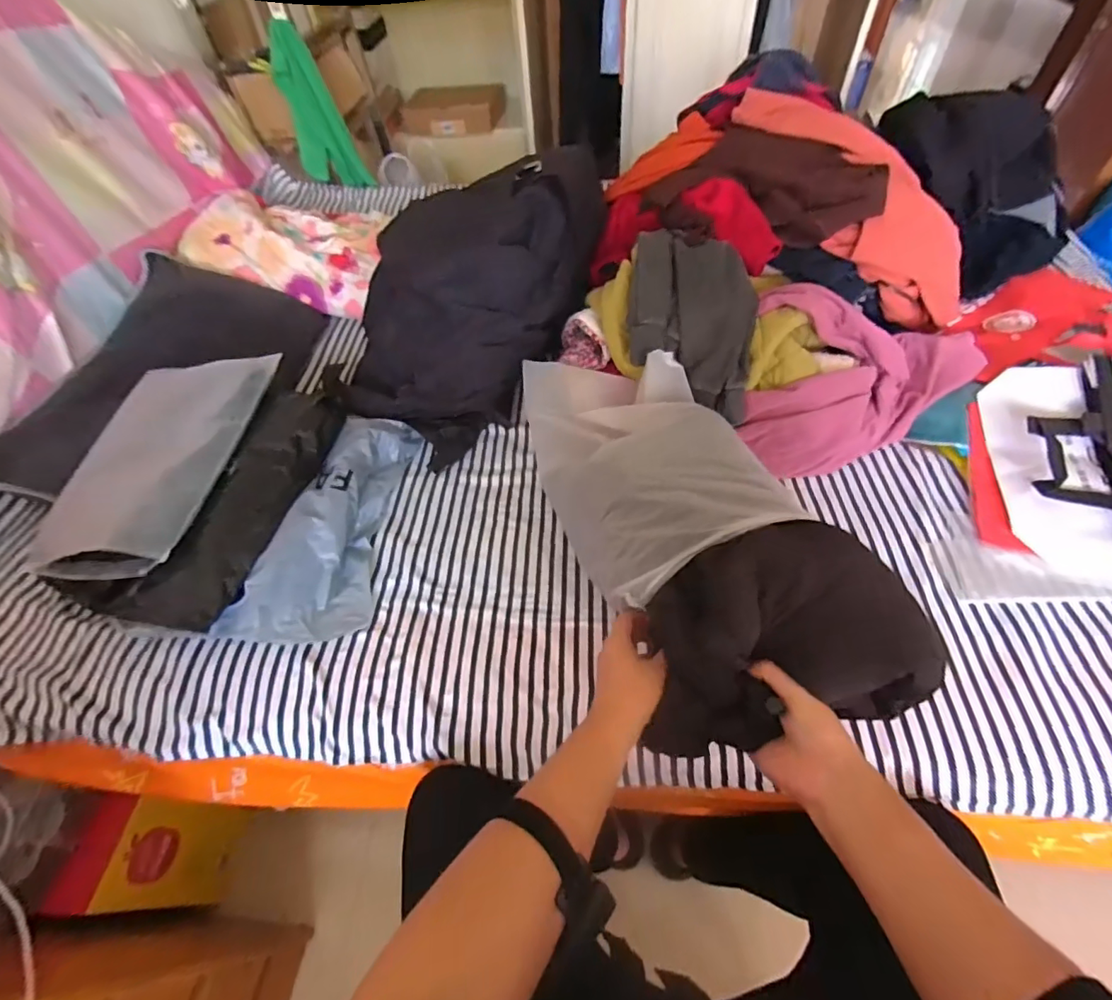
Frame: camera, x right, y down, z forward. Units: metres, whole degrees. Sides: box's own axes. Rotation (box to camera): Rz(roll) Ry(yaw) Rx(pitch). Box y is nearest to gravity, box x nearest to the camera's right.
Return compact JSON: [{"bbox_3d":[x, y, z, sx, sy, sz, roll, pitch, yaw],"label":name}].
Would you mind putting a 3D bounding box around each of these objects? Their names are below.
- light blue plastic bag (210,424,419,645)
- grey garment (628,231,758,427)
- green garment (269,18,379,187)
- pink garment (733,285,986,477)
[{"bbox_3d":[-0.316,0.041,0.791,0.181,0.106,0.427,14,55,16],"label":"light blue plastic bag"},{"bbox_3d":[0.215,-0.296,0.816,0.188,0.148,0.263,2,54,6],"label":"grey garment"},{"bbox_3d":[-0.646,-1.029,1.353,0.165,0.361,0.059,-18,54,-9],"label":"green garment"},{"bbox_3d":[0.506,-0.199,0.789,0.408,0.195,0.211,-7,54,-1],"label":"pink garment"}]

